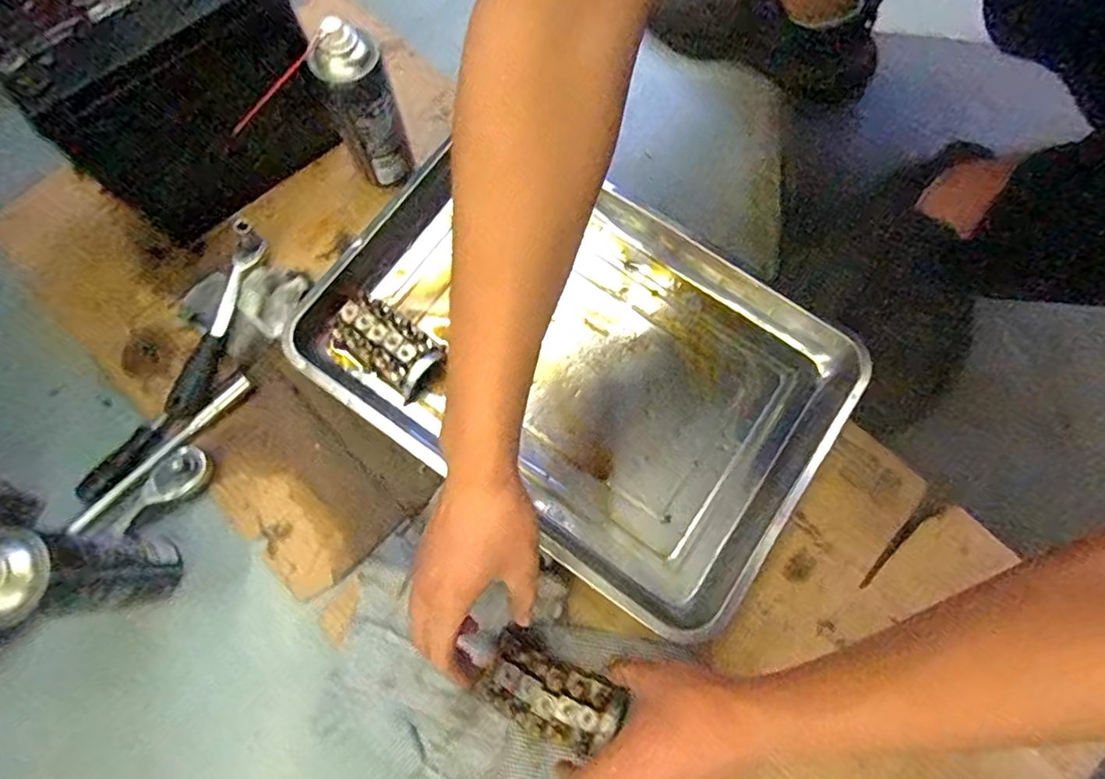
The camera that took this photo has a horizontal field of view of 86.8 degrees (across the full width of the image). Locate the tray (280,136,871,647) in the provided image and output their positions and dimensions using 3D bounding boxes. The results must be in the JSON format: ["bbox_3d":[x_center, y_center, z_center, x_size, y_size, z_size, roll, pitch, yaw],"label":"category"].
[{"bbox_3d":[0.023,-0.039,0.590,0.494,0.042,0.353,34,76,9],"label":"tray"}]

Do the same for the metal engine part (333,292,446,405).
[{"bbox_3d":[-0.166,-0.046,0.591,0.107,0.047,0.060,35,76,9],"label":"metal engine part"}]

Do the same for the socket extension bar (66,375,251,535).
[{"bbox_3d":[-0.380,0.060,0.569,0.013,0.012,0.205,44,78,11],"label":"socket extension bar"}]

